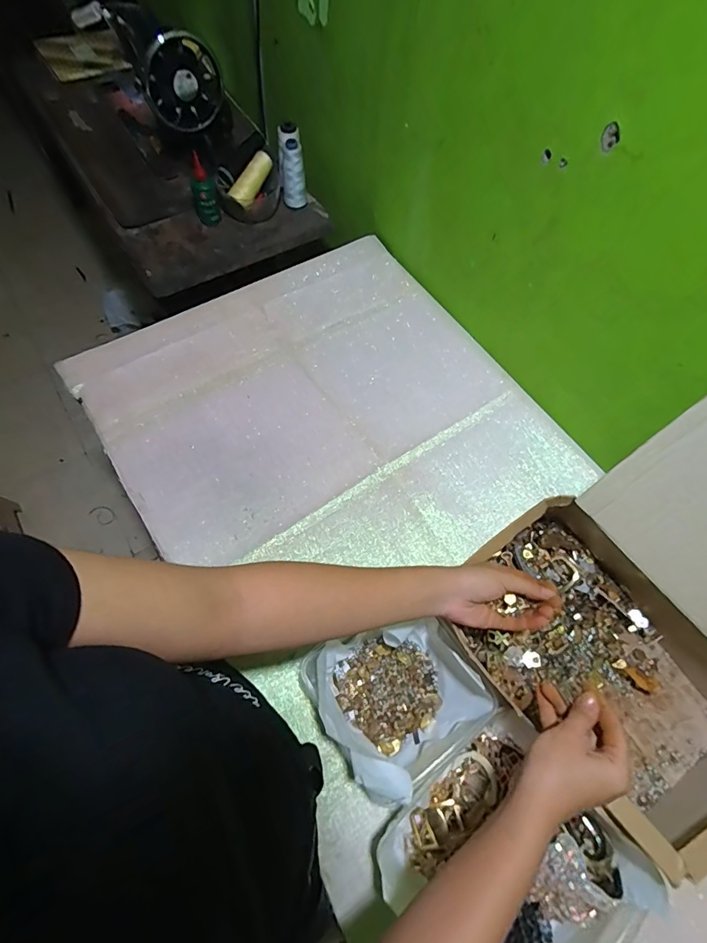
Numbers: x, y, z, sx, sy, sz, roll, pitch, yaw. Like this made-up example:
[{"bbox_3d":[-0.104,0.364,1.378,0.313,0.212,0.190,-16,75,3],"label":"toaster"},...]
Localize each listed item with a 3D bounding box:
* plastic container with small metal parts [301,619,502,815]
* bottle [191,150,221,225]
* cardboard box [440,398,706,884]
[{"bbox_3d":[0.050,0.243,0.465,0.161,0.090,0.148,-24,67,-14],"label":"plastic container with small metal parts"},{"bbox_3d":[-0.276,-0.514,0.801,0.045,0.114,0.031,-11,65,-8],"label":"bottle"},{"bbox_3d":[0.329,0.150,0.447,0.331,0.244,0.327,-34,70,-17],"label":"cardboard box"}]

